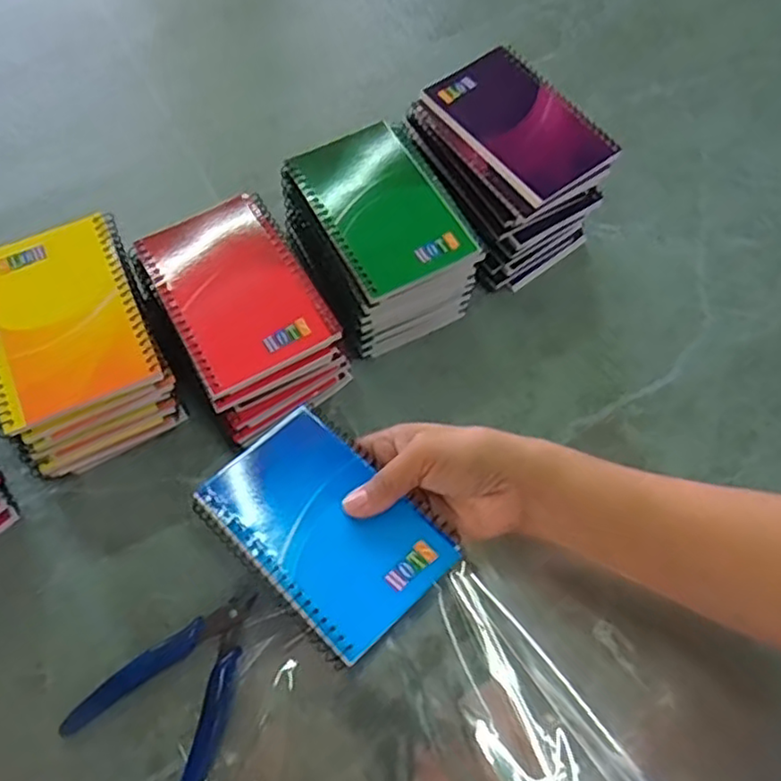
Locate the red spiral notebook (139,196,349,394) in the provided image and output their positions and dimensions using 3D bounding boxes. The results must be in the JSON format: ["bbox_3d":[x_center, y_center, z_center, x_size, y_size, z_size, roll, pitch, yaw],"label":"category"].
[{"bbox_3d":[-0.102,-0.069,0.438,0.091,0.010,0.131,-27,67,-14],"label":"red spiral notebook"}]

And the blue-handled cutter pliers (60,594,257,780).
[{"bbox_3d":[-0.121,0.170,0.391,0.082,0.008,0.110,28,66,13],"label":"blue-handled cutter pliers"}]

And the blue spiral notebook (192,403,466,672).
[{"bbox_3d":[-0.036,0.071,0.371,0.095,0.009,0.134,-38,61,-25],"label":"blue spiral notebook"}]

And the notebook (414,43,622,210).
[{"bbox_3d":[0.094,-0.195,0.485,0.085,0.007,0.131,-32,71,-17],"label":"notebook"}]

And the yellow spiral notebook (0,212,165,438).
[{"bbox_3d":[-0.209,-0.046,0.418,0.100,0.013,0.129,-21,66,-11],"label":"yellow spiral notebook"}]

